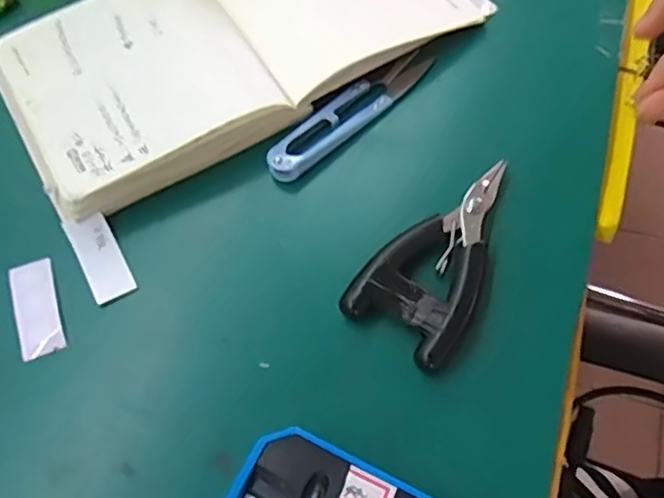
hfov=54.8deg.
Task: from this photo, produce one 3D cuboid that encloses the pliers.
[{"bbox_3d":[0.049,0.004,0.277,0.048,0.022,0.093,33,67,16],"label":"pliers"}]

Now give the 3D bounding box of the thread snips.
[{"bbox_3d":[0.009,-0.069,0.320,0.103,0.005,0.021,-40,69,-19],"label":"thread snips"}]

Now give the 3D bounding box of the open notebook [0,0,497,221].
[{"bbox_3d":[-0.046,-0.116,0.340,0.247,0.016,0.132,-30,66,-15],"label":"open notebook"}]

